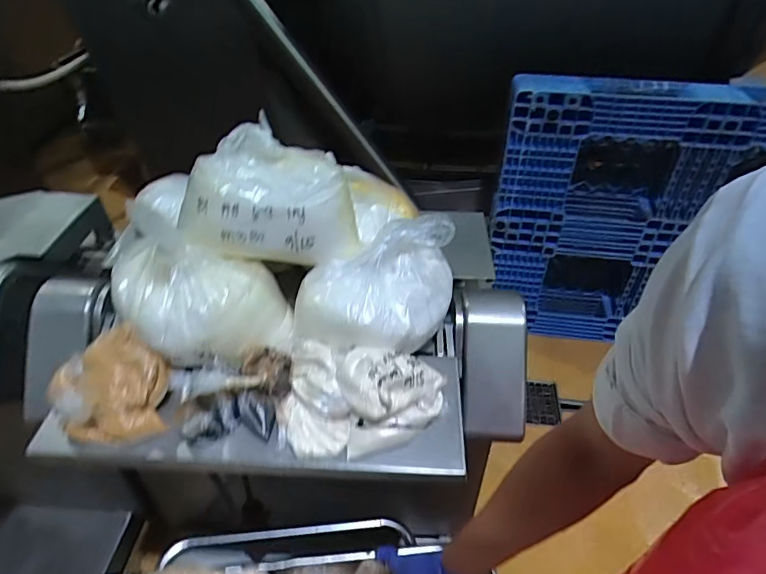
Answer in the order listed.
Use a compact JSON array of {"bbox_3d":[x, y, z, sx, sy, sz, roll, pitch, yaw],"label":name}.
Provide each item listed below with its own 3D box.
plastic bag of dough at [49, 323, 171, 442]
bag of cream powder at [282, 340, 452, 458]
[{"bbox_3d":[-0.382,0.137,0.718,0.163,0.085,0.143,35,54,29],"label":"plastic bag of dough"},{"bbox_3d":[-0.029,0.156,0.701,0.222,0.085,0.128,3,45,2],"label":"bag of cream powder"}]

